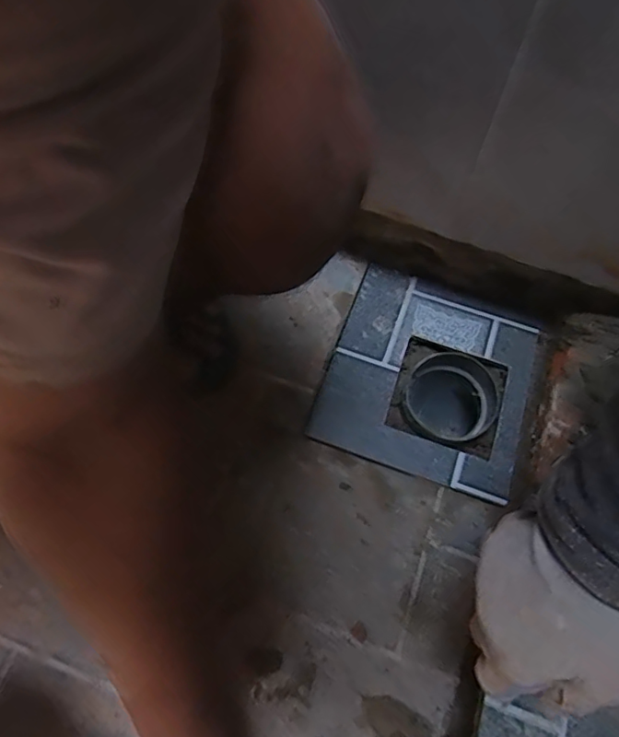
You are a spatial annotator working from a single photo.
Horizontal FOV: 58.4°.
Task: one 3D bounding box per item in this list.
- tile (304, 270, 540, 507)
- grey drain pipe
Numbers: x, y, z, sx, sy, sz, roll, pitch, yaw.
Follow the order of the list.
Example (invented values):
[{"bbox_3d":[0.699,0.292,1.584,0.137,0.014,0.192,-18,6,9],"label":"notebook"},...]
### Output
[{"bbox_3d":[0.128,0.007,0.587,0.204,0.012,0.218,19,65,7],"label":"tile"},{"bbox_3d":[0.143,0.046,0.606,0.094,0.101,0.091,0,65,-1],"label":"grey drain pipe"}]

